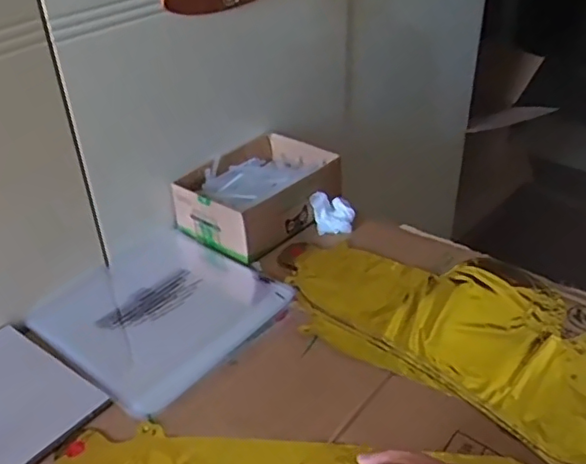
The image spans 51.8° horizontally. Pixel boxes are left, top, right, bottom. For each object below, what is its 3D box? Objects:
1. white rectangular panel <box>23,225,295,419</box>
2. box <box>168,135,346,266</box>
[{"bbox_3d":[-0.148,0.078,0.651,0.222,0.023,0.217,22,41,32],"label":"white rectangular panel"},{"bbox_3d":[-0.041,-0.051,0.767,0.141,0.070,0.191,26,43,35],"label":"box"}]

